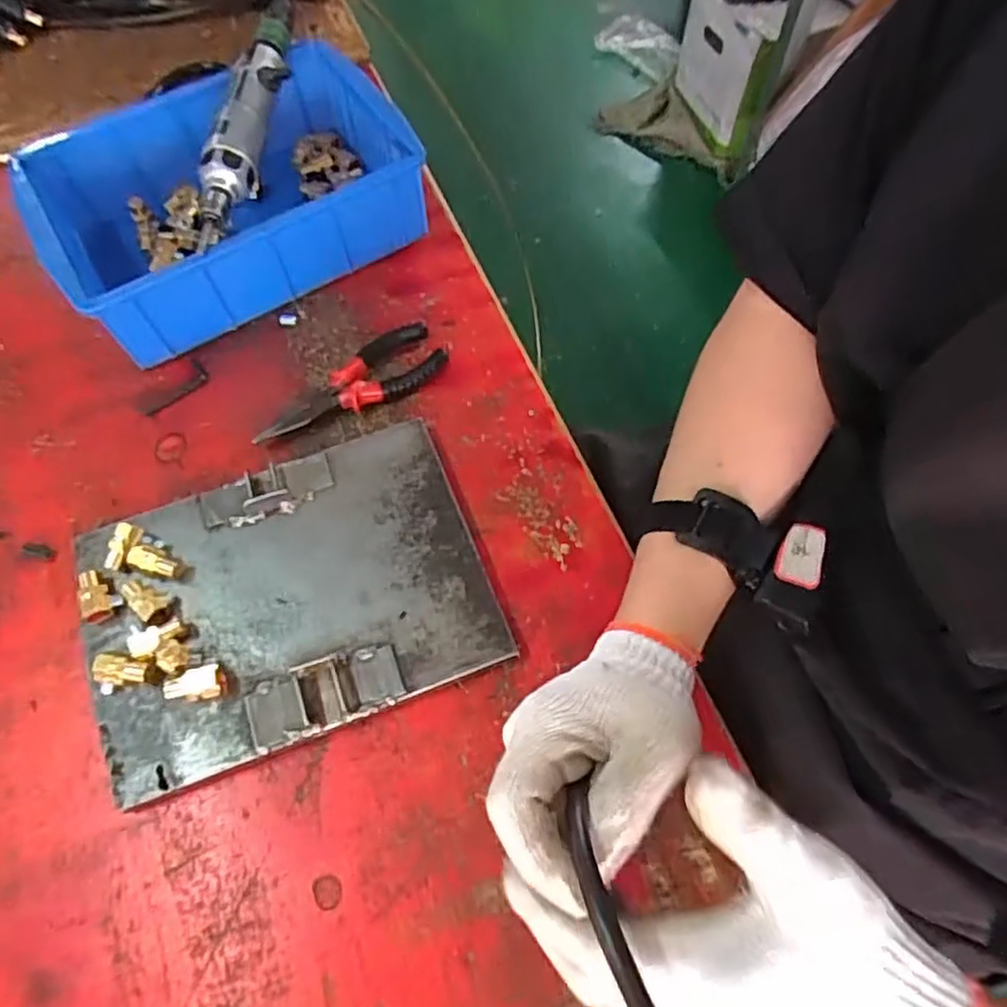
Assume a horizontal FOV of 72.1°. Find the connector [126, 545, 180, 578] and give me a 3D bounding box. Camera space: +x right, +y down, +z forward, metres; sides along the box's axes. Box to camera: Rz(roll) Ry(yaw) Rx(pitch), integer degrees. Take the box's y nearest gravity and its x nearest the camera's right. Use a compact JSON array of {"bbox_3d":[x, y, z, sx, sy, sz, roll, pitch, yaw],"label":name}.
[{"bbox_3d":[-0.233,0.039,0.461,0.033,0.014,0.014,18,65,11],"label":"connector"}]

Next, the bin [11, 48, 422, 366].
[{"bbox_3d":[-0.224,-0.256,0.582,0.284,0.086,0.191,-31,66,-13],"label":"bin"}]

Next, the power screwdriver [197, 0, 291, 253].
[{"bbox_3d":[-0.201,-0.317,0.556,0.043,0.038,0.261,8,64,6],"label":"power screwdriver"}]

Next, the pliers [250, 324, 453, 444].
[{"bbox_3d":[-0.119,-0.095,0.535,0.150,0.019,0.053,-24,65,-10],"label":"pliers"}]

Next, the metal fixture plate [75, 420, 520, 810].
[{"bbox_3d":[-0.143,0.059,0.461,0.249,0.022,0.188,-20,65,-8],"label":"metal fixture plate"}]

